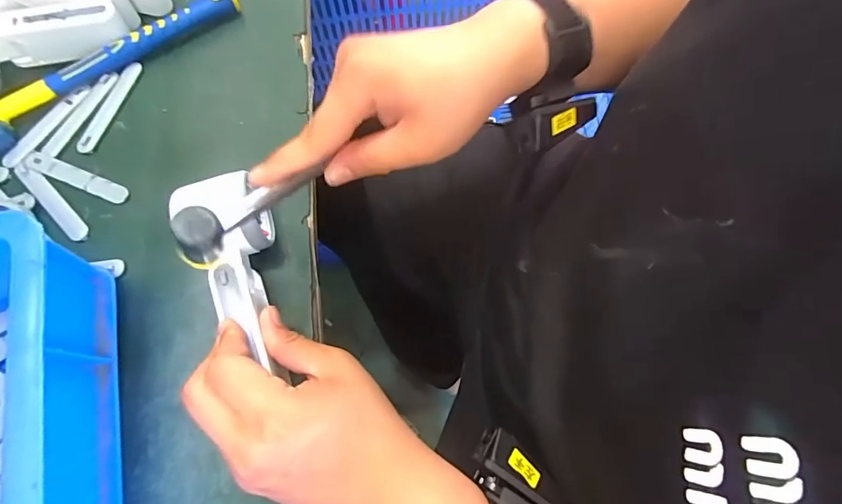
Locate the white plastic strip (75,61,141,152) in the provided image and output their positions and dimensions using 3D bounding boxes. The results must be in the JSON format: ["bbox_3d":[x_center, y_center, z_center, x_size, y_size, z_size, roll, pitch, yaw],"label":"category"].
[{"bbox_3d":[-0.270,-0.127,0.392,0.015,0.004,0.093,18,73,1],"label":"white plastic strip"}]

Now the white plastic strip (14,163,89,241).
[{"bbox_3d":[-0.299,-0.042,0.364,0.091,0.005,0.016,41,77,14],"label":"white plastic strip"}]

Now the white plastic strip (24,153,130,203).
[{"bbox_3d":[-0.283,-0.061,0.370,0.096,0.004,0.015,20,73,8],"label":"white plastic strip"}]

